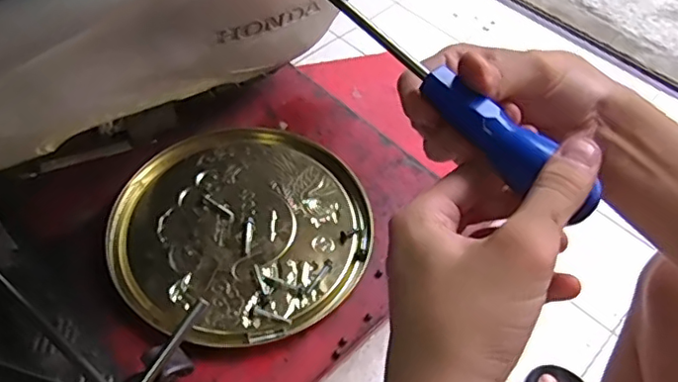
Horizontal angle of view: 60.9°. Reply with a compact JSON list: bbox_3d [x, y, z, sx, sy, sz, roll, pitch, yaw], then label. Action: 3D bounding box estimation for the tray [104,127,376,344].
[{"bbox_3d":[-0.101,0.033,0.602,0.260,0.011,0.251,2,53,-3],"label":"tray"}]

